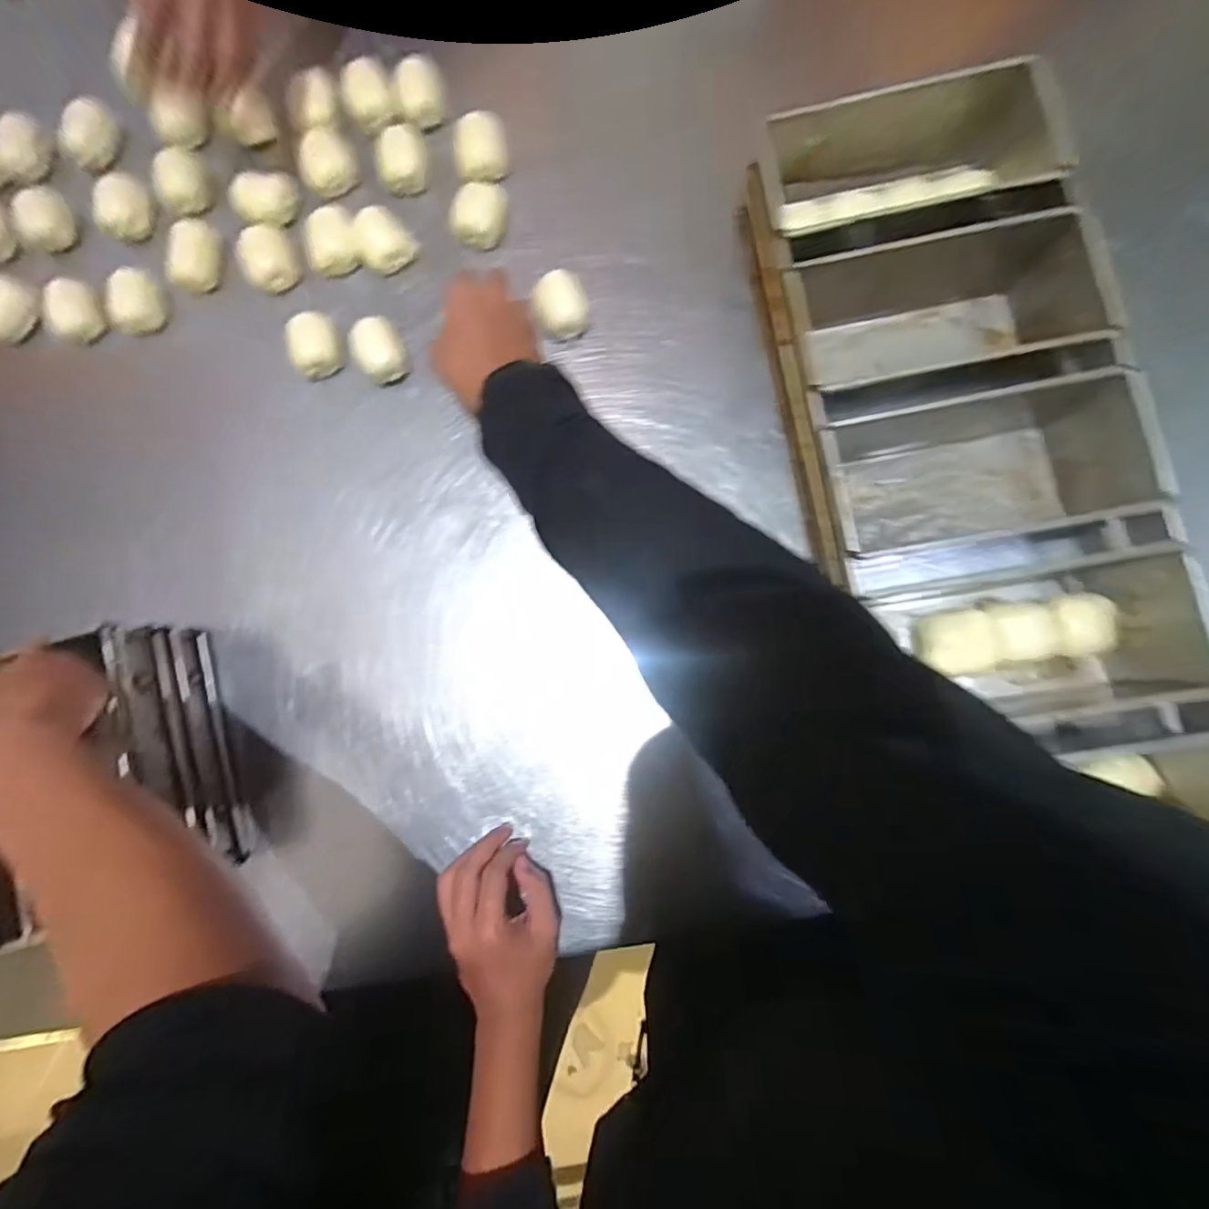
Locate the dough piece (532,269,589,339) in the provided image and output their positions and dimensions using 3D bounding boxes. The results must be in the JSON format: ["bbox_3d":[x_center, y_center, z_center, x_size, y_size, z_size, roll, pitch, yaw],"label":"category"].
[{"bbox_3d":[-0.037,-0.259,0.488,0.046,0.040,0.045,-1,83,5],"label":"dough piece"}]

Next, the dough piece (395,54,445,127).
[{"bbox_3d":[-0.170,-0.474,0.517,0.041,0.032,0.040,-1,83,5],"label":"dough piece"}]

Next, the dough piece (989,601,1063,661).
[{"bbox_3d":[0.323,0.021,0.438,0.043,0.030,0.043,-8,82,4],"label":"dough piece"}]

